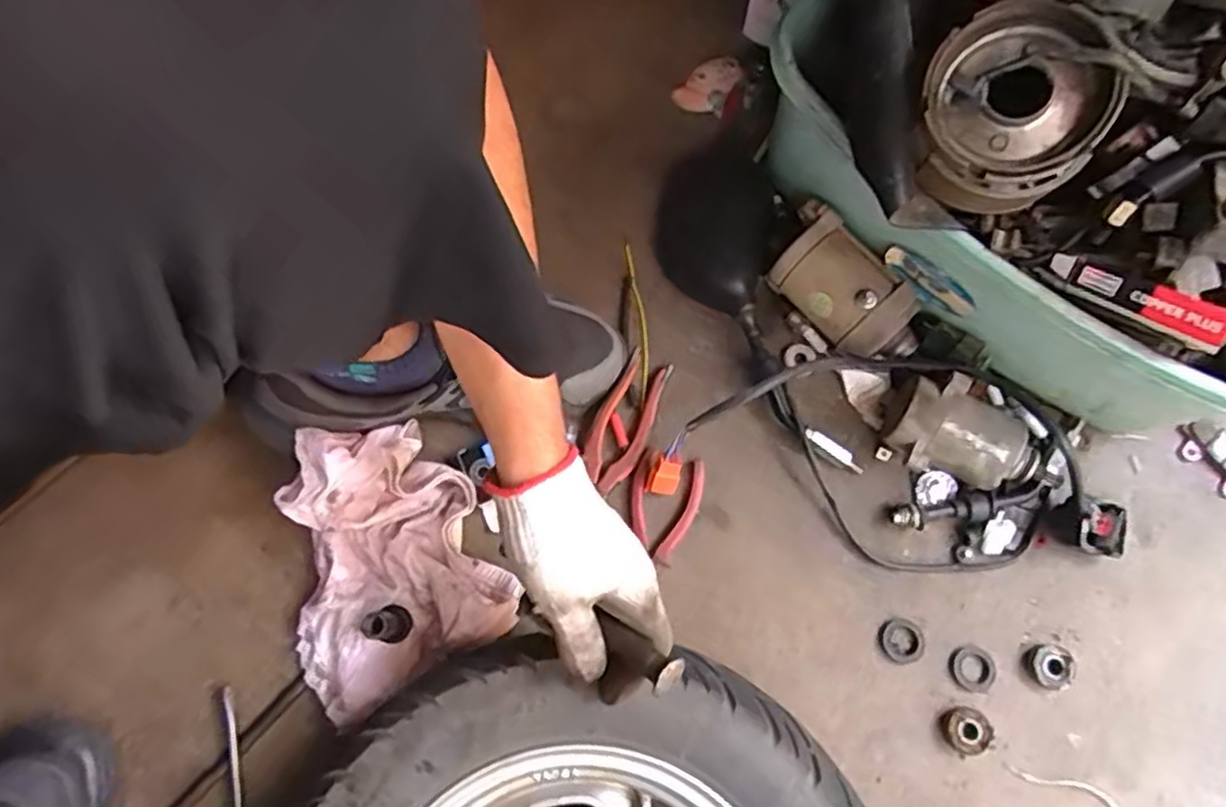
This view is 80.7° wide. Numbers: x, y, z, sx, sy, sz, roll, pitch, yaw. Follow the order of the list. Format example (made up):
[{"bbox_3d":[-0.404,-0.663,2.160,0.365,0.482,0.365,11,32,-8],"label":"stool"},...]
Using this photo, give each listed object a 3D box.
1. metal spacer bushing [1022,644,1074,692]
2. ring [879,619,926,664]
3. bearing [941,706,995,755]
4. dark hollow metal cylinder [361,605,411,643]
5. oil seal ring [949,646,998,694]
[{"bbox_3d":[0.321,0.194,0.530,0.033,0.009,0.031,19,75,6],"label":"metal spacer bushing"},{"bbox_3d":[0.215,0.177,0.535,0.031,0.004,0.031,0,74,0],"label":"ring"},{"bbox_3d":[0.256,0.236,0.518,0.036,0.011,0.031,18,74,6],"label":"bearing"},{"bbox_3d":[-0.162,0.159,0.514,0.024,0.047,0.027,31,76,9],"label":"dark hollow metal cylinder"},{"bbox_3d":[0.265,0.196,0.531,0.034,0.004,0.031,21,75,7],"label":"oil seal ring"}]

